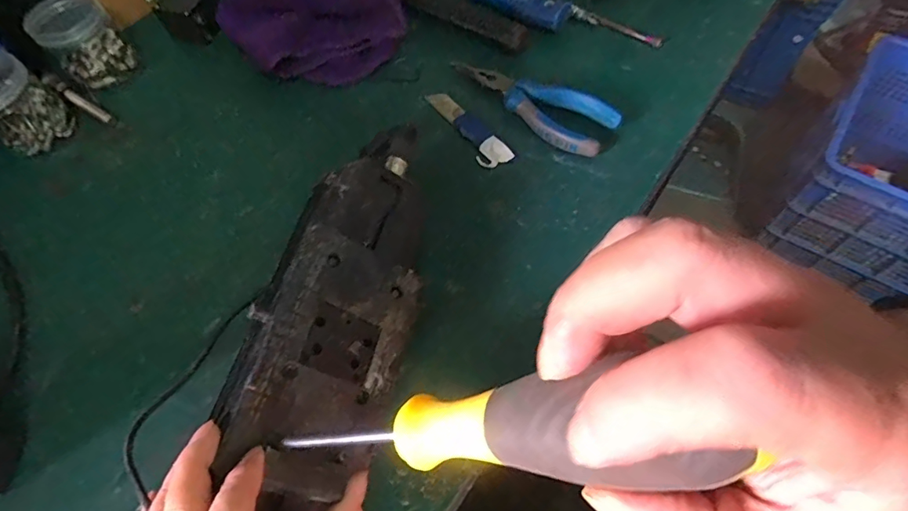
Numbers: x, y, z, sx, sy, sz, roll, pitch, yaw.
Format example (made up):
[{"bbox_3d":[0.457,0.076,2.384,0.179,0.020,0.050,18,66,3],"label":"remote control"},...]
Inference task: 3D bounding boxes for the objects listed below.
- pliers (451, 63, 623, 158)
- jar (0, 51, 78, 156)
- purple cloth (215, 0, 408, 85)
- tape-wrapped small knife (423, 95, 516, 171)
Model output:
[{"bbox_3d":[0.066,-0.136,0.416,0.150,0.018,0.050,38,71,20],"label":"pliers"},{"bbox_3d":[-0.380,-0.129,0.415,0.051,0.065,0.061,34,69,19],"label":"jar"},{"bbox_3d":[-0.129,-0.213,0.439,0.165,0.057,0.105,-3,63,2],"label":"purple cloth"},{"bbox_3d":[0.010,-0.110,0.411,0.027,0.005,0.098,-35,66,-14],"label":"tape-wrapped small knife"}]

